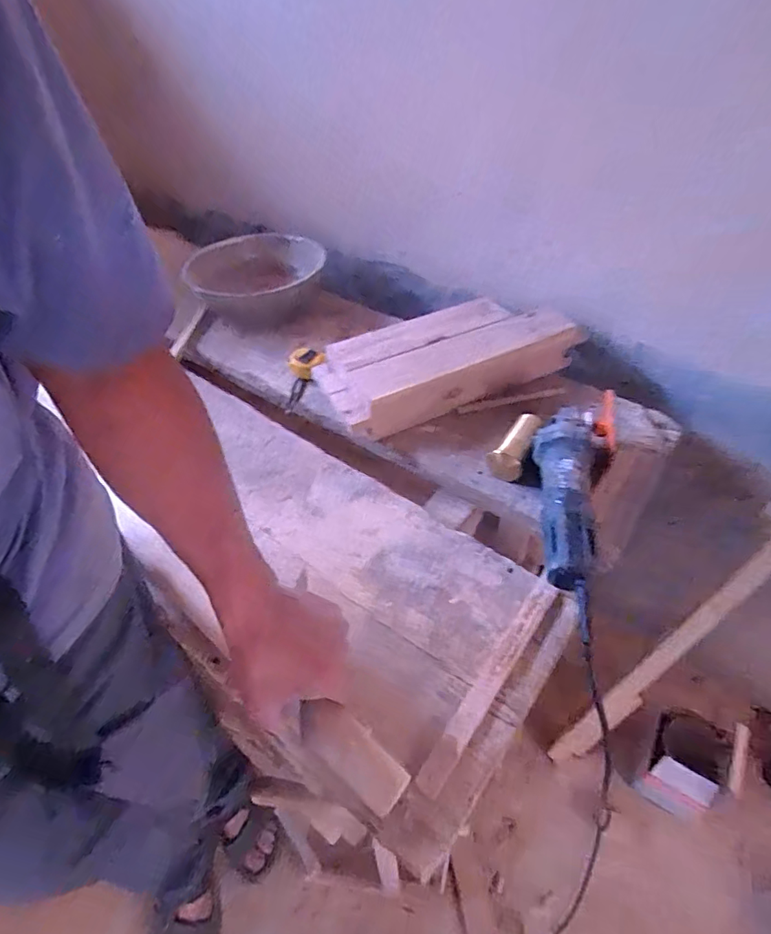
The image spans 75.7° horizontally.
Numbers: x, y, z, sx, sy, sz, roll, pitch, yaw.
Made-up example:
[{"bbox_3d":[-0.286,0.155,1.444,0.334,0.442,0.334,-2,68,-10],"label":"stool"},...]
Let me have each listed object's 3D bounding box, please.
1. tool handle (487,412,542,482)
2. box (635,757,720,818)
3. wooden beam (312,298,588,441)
[{"bbox_3d":[0.184,-0.032,0.704,0.049,0.040,0.109,21,50,21],"label":"tool handle"},{"bbox_3d":[0.545,0.610,0.936,0.110,0.149,0.039,26,52,24],"label":"box"},{"bbox_3d":[0.109,-0.188,0.833,0.433,0.083,0.189,-20,48,-17],"label":"wooden beam"}]

